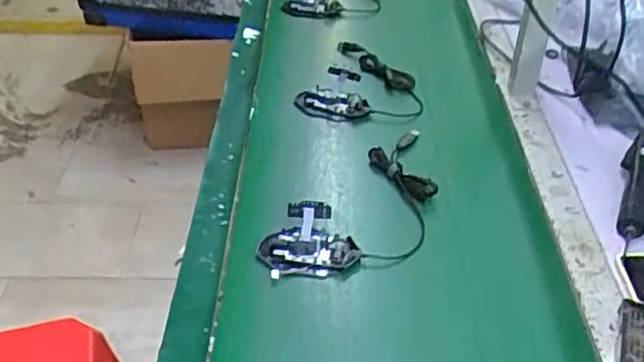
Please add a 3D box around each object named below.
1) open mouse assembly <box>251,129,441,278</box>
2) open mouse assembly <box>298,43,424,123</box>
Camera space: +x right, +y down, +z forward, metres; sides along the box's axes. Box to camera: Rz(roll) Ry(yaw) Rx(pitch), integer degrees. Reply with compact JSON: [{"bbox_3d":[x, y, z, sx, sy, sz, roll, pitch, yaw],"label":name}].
[{"bbox_3d":[0.065,0.036,0.810,0.313,0.035,0.143,-33,49,-32],"label":"open mouse assembly"},{"bbox_3d":[0.074,-0.157,1.035,0.183,0.059,0.187,-1,40,1],"label":"open mouse assembly"}]

